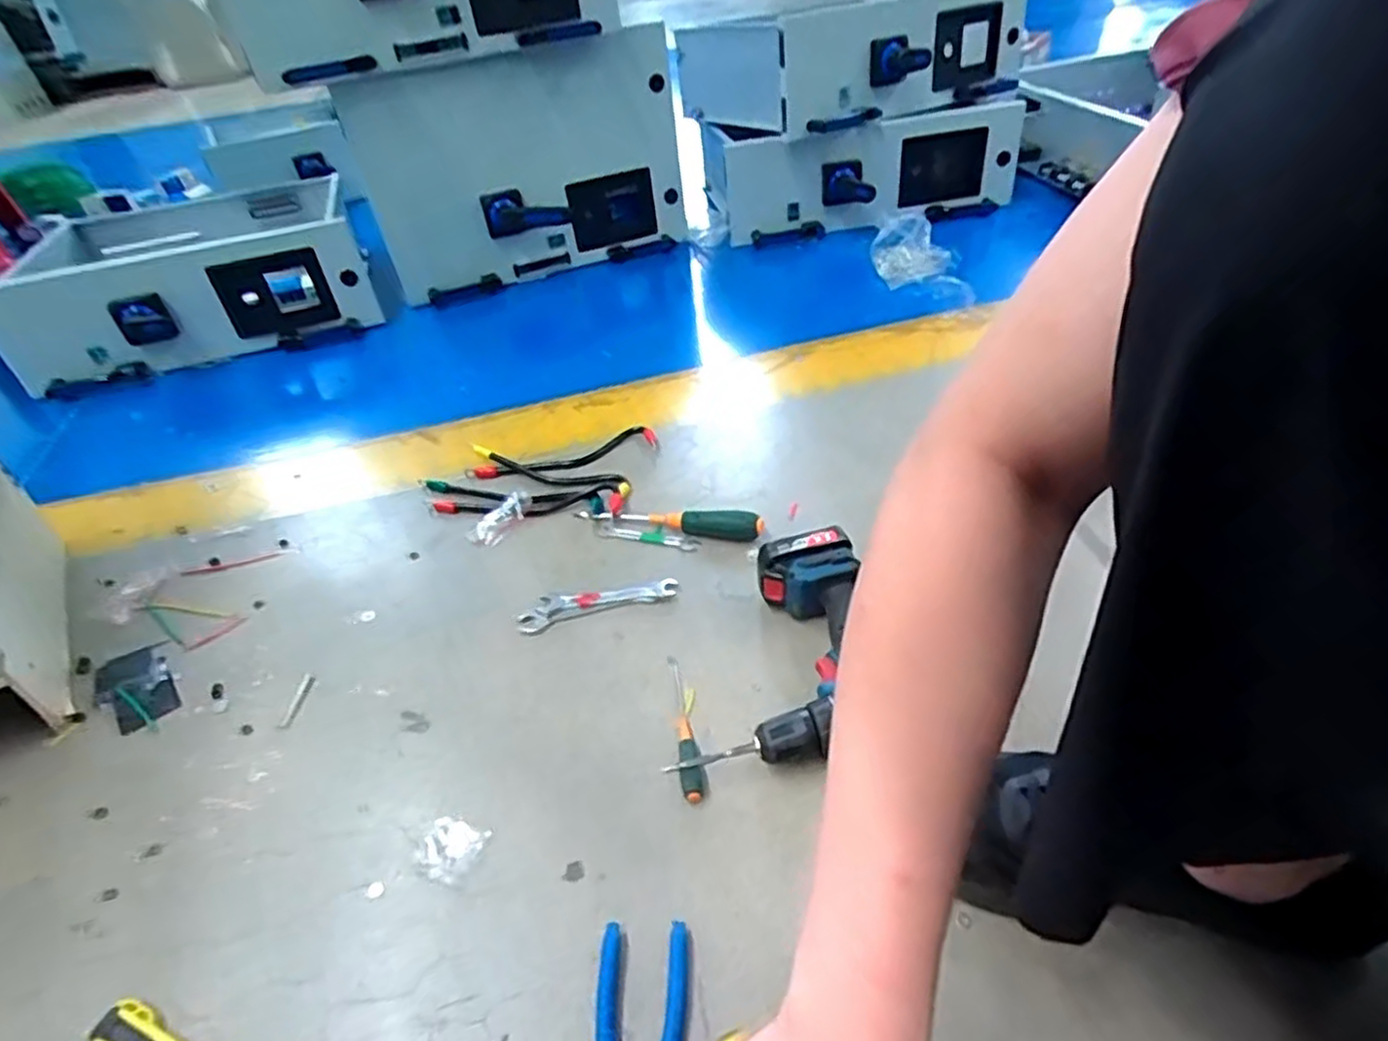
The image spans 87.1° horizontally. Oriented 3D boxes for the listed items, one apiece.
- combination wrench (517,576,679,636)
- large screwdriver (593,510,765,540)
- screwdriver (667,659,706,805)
[{"bbox_3d":[-0.101,0.084,0.760,0.163,0.016,0.033,-12,41,-6],"label":"combination wrench"},{"bbox_3d":[-0.020,0.001,0.831,0.198,0.028,0.030,4,42,13],"label":"large screwdriver"},{"bbox_3d":[-0.008,0.174,0.629,0.019,0.021,0.137,-9,40,-2],"label":"screwdriver"}]

